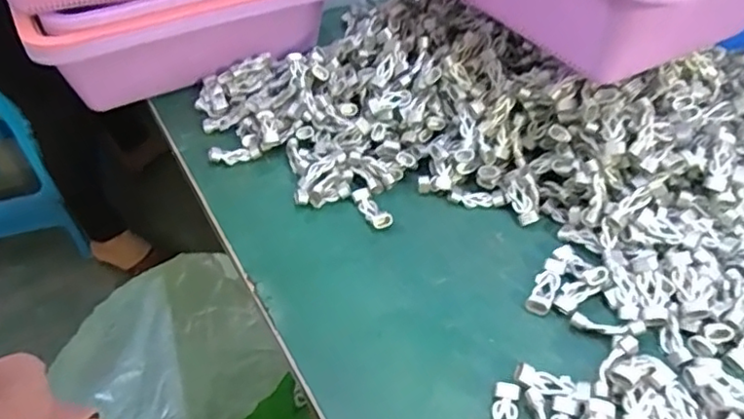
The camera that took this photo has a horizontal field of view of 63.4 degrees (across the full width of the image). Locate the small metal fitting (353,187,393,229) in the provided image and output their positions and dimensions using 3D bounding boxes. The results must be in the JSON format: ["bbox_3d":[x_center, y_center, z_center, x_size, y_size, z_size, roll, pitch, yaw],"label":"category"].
[{"bbox_3d":[0.000,-0.002,0.476,0.015,0.010,0.044,-21,47,-20],"label":"small metal fitting"}]

